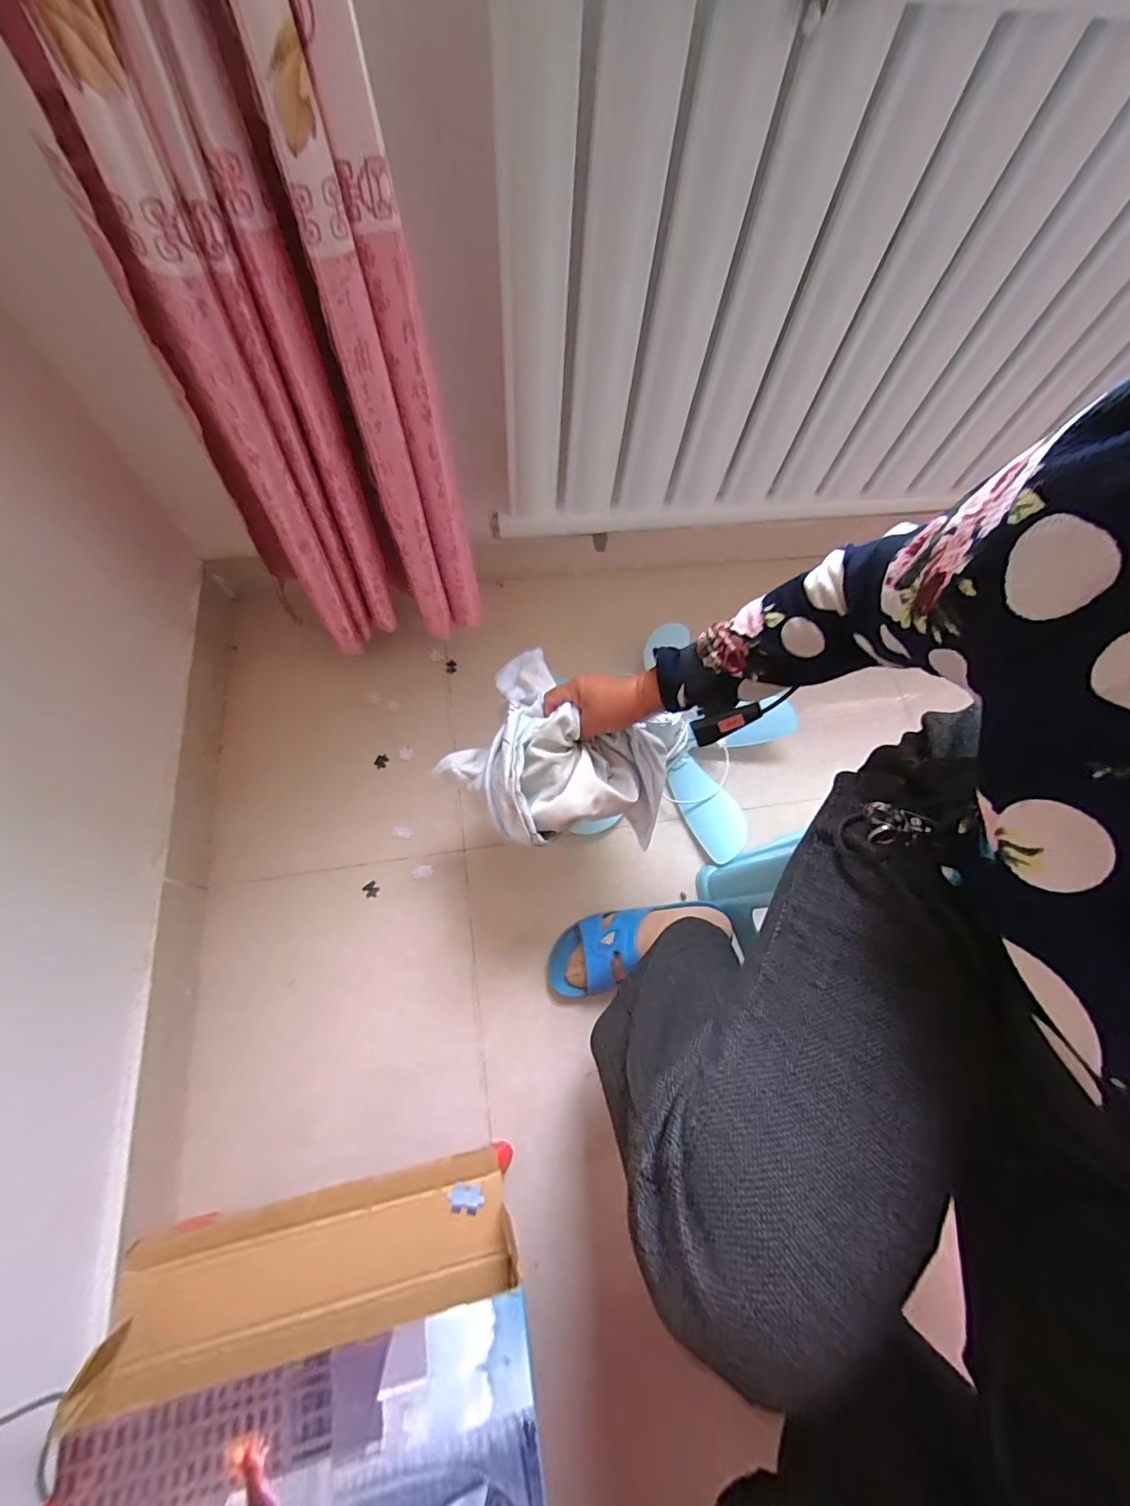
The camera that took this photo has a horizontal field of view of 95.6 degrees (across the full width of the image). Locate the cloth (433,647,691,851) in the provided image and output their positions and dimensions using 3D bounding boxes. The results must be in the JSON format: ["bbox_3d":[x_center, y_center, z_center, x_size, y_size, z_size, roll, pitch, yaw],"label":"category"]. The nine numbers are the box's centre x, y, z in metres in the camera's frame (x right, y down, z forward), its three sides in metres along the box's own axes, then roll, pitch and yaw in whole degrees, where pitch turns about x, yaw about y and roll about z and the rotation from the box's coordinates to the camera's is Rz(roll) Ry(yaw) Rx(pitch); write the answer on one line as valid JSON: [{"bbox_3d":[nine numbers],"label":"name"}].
[{"bbox_3d":[-0.019,-0.004,0.580,0.246,0.102,0.191,37,65,18],"label":"cloth"}]

